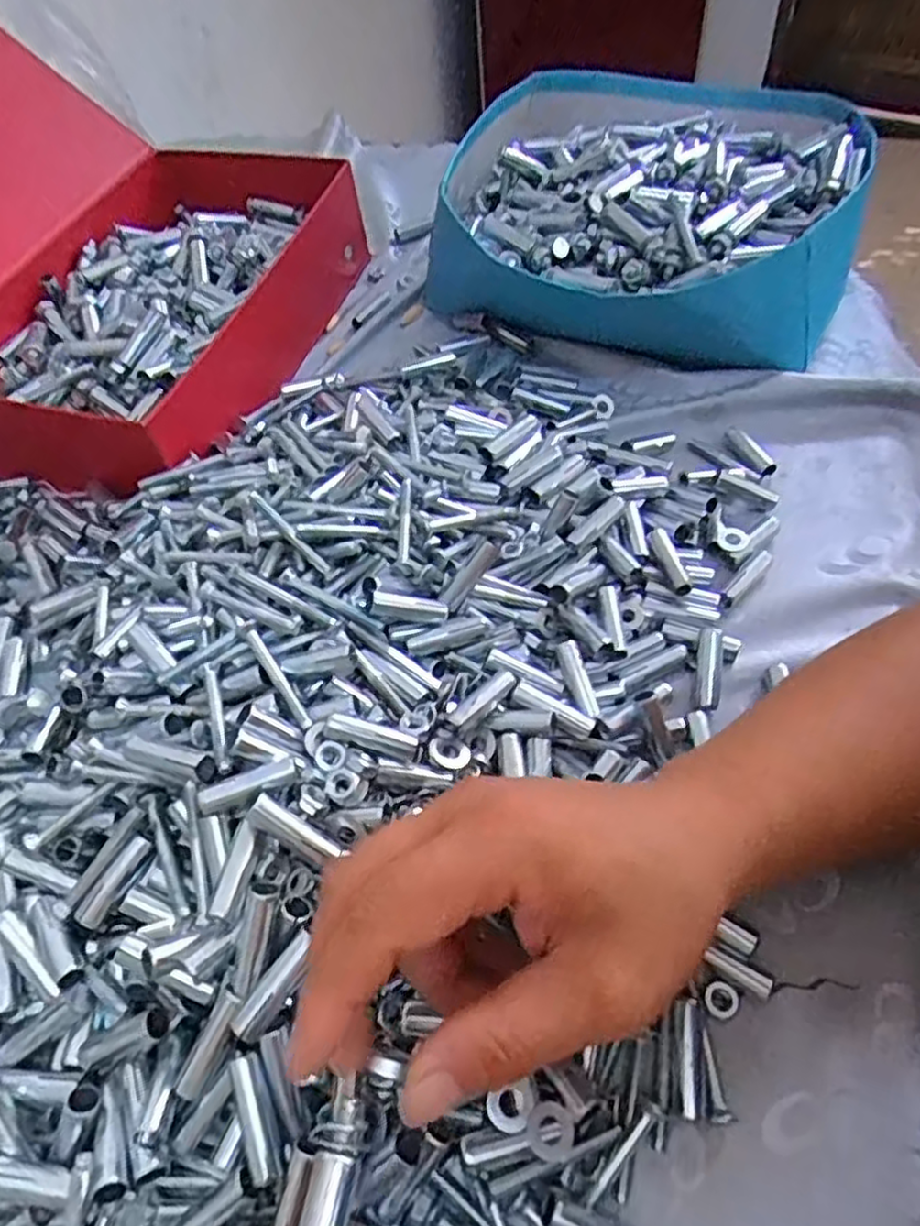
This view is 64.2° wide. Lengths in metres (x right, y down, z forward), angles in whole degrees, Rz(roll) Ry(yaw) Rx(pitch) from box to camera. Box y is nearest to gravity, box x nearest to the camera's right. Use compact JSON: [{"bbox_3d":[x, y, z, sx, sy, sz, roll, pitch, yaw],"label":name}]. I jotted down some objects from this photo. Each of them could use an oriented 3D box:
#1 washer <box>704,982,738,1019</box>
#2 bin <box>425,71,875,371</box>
[{"bbox_3d":[0.102,0.151,0.285,0.013,0.004,0.012,22,66,10],"label":"washer"},{"bbox_3d":[0.133,-0.280,0.524,0.265,0.092,0.256,18,59,17],"label":"bin"}]

